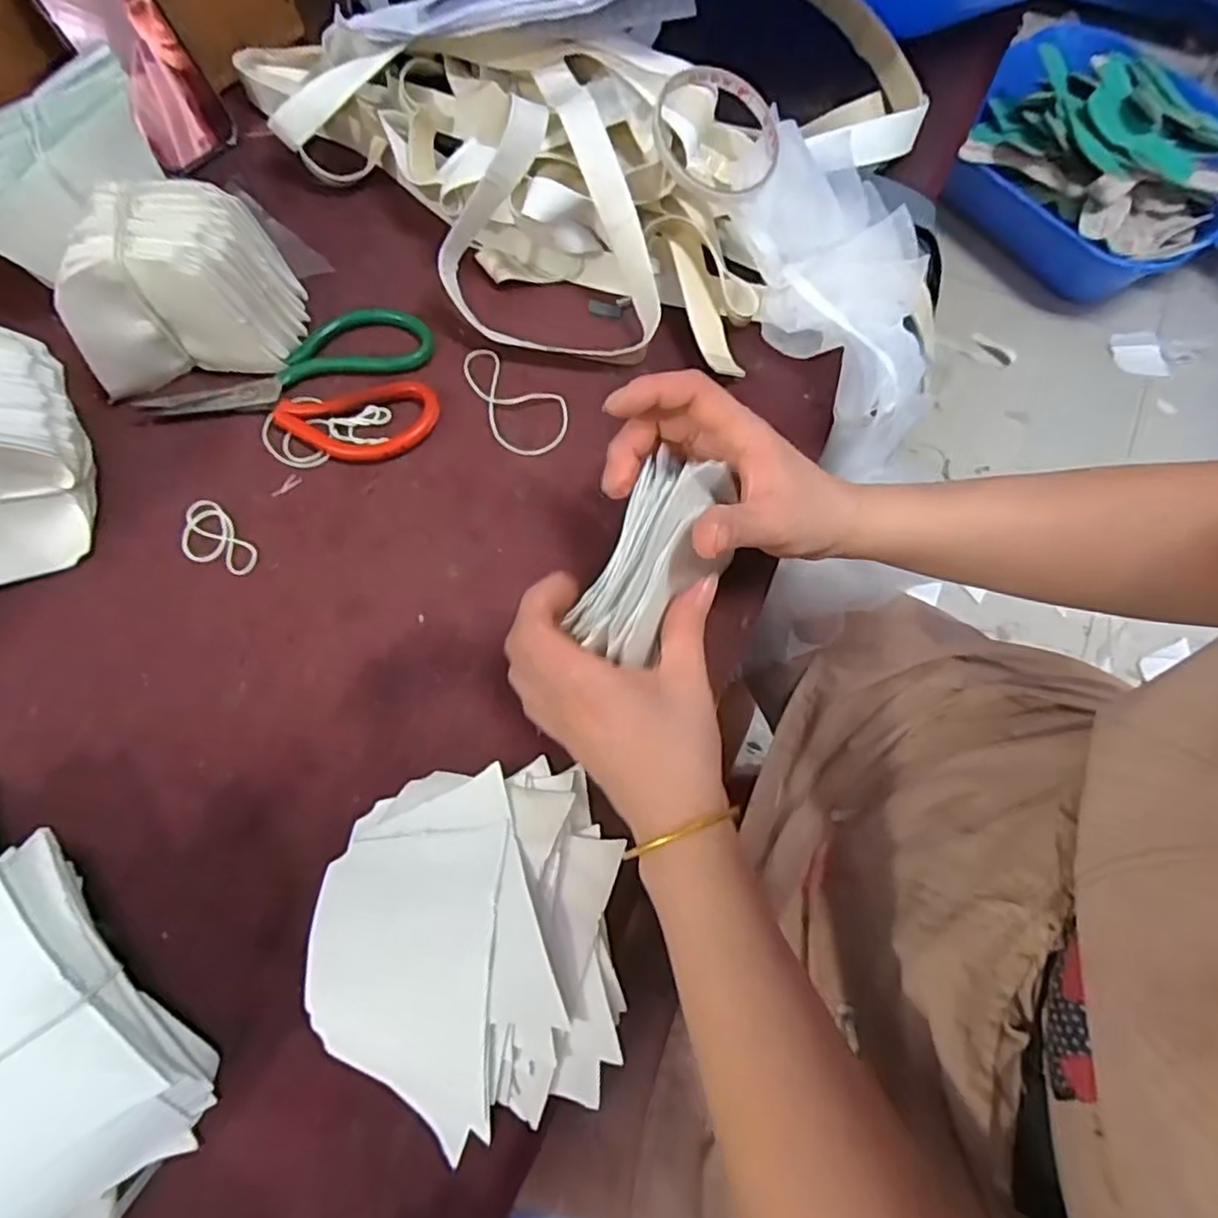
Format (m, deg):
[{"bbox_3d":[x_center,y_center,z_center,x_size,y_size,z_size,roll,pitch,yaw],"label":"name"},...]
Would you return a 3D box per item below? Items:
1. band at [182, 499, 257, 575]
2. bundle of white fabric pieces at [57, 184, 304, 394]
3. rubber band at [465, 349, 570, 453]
[{"bbox_3d":[-0.239,-0.041,0.405,0.033,0.004,0.060,-40,73,-14],"label":"band"},{"bbox_3d":[-0.269,-0.198,0.420,0.123,0.091,0.073,-13,69,-4],"label":"bundle of white fabric pieces"},{"bbox_3d":[-0.060,-0.141,0.443,0.052,0.005,0.091,-24,70,-8],"label":"rubber band"}]

